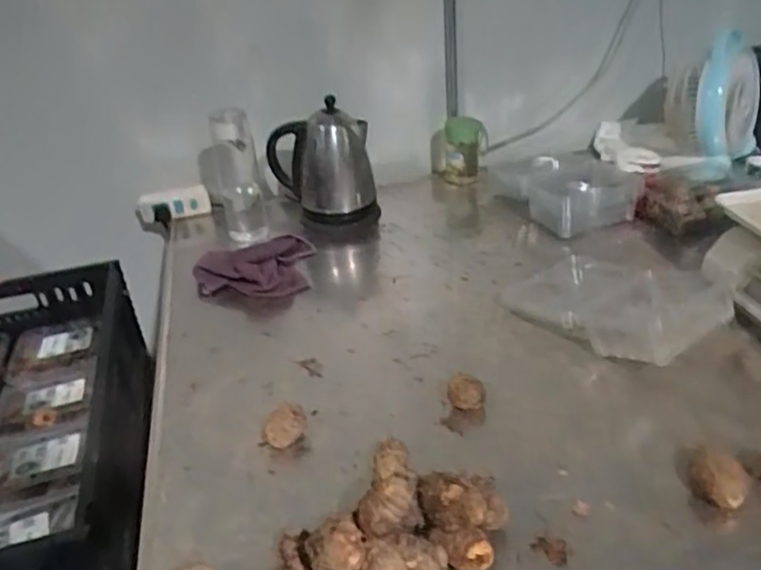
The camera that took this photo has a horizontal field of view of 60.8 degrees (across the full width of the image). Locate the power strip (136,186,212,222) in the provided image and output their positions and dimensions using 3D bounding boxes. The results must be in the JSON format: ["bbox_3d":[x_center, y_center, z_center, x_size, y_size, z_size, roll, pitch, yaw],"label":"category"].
[{"bbox_3d":[-0.416,-0.160,1.302,0.140,0.059,0.030,-7,33,-3],"label":"power strip"}]

